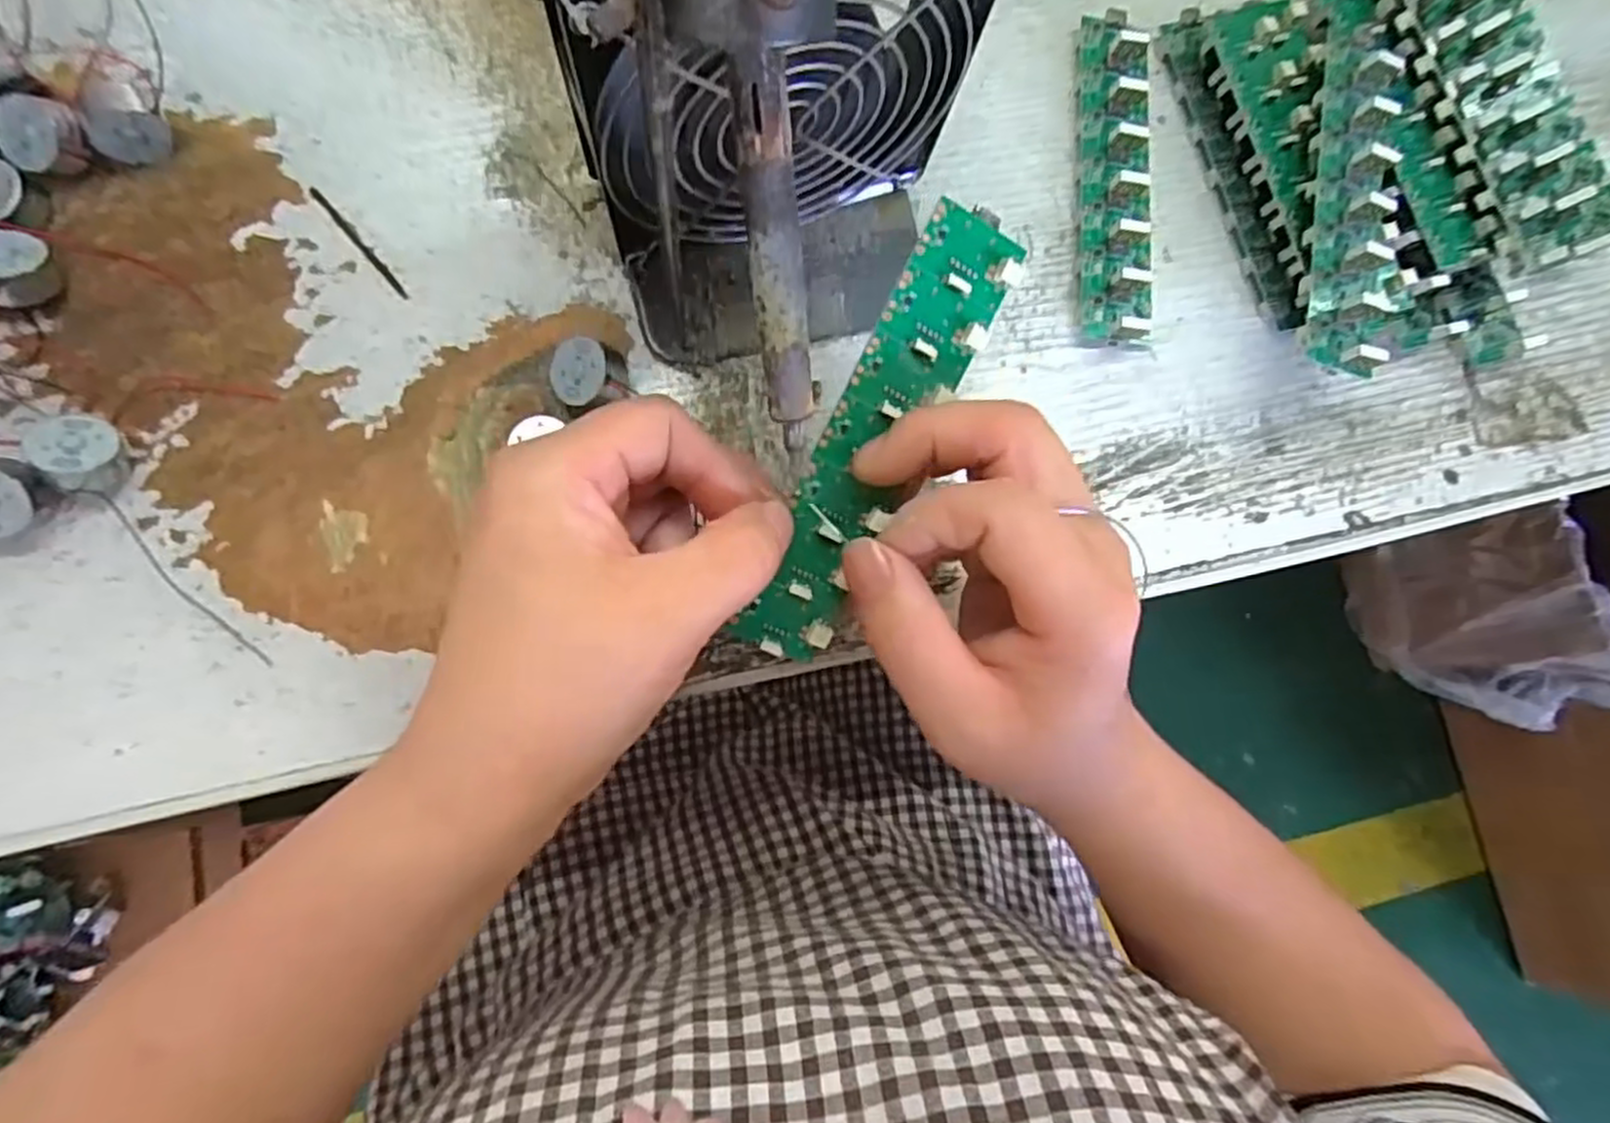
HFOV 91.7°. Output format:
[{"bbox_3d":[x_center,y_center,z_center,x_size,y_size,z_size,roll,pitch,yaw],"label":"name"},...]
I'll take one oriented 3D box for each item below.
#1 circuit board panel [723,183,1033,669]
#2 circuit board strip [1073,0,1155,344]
[{"bbox_3d":[0.020,-0.033,0.227,0.029,0.007,0.137,25,100,-3],"label":"circuit board panel"},{"bbox_3d":[0.125,-0.155,0.308,0.030,0.017,0.137,3,82,-6],"label":"circuit board strip"}]

